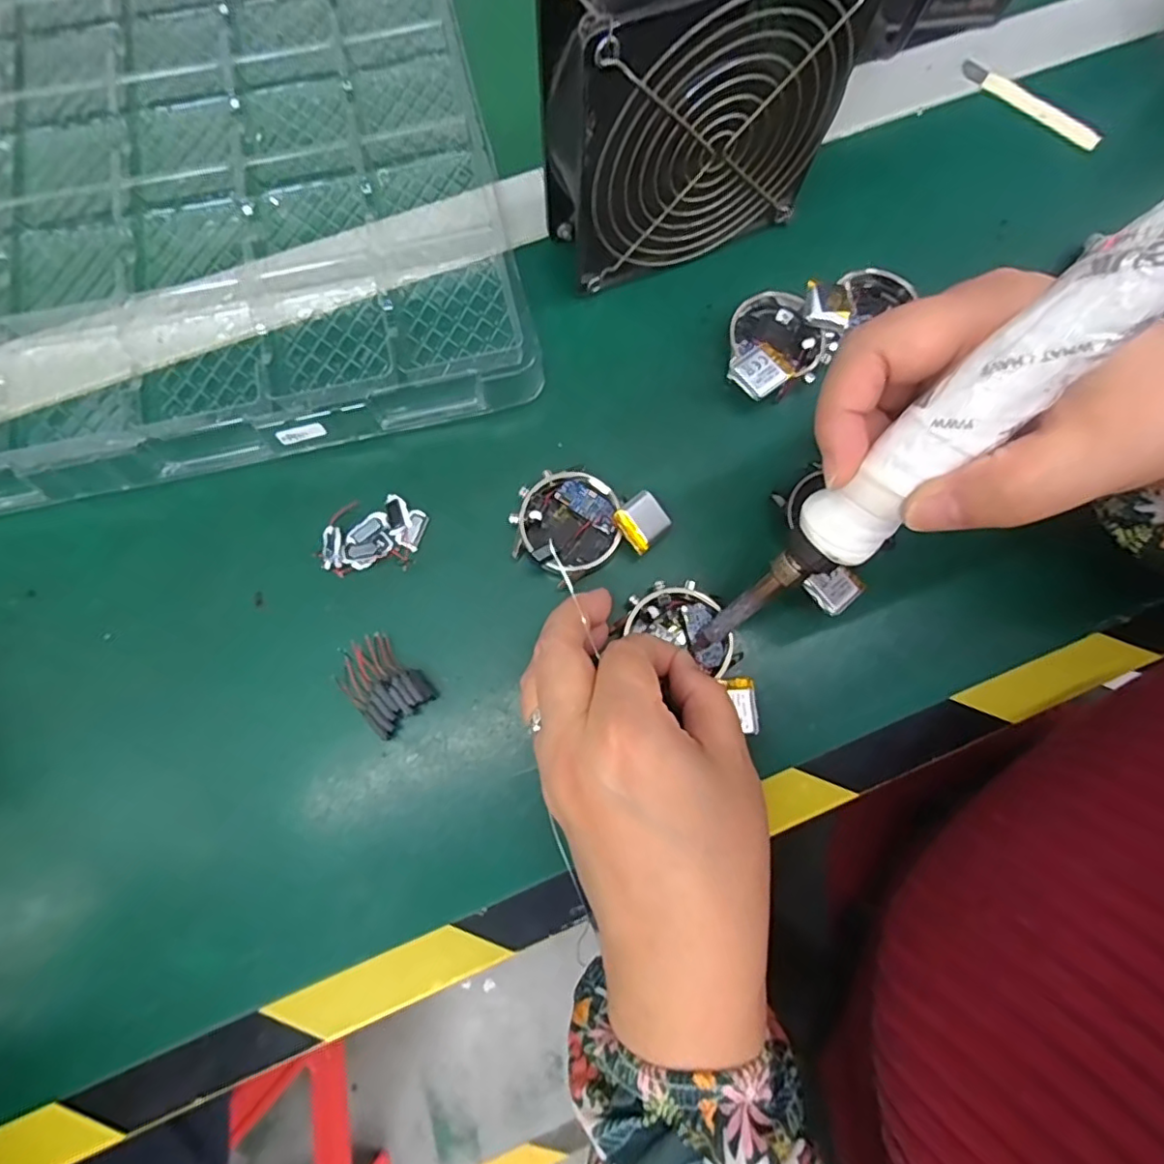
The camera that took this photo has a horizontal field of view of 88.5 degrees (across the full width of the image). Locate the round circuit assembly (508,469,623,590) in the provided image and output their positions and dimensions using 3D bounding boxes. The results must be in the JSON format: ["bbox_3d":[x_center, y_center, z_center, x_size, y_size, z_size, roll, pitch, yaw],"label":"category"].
[{"bbox_3d":[-0.006,-0.026,0.268,0.045,0.011,0.046,0,77,-1],"label":"round circuit assembly"}]

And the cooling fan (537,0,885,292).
[{"bbox_3d":[0.047,-0.193,0.251,0.120,0.124,0.041,-24,79,-6],"label":"cooling fan"}]

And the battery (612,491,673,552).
[{"bbox_3d":[0.027,-0.027,0.264,0.023,0.004,0.021,-41,94,-24],"label":"battery"}]

